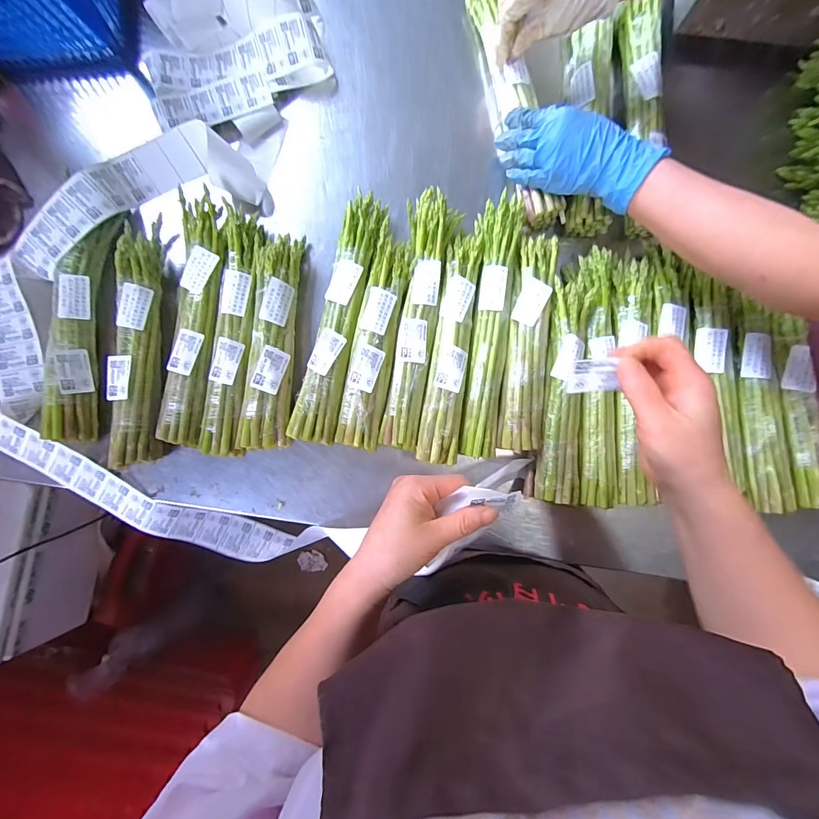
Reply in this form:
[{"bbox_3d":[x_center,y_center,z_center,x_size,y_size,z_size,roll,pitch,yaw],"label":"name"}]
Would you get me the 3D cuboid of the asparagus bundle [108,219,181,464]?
[{"bbox_3d":[-0.311,-0.082,0.447,0.058,0.046,0.289,1,90,-1],"label":"asparagus bundle"}]

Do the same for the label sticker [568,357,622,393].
[{"bbox_3d":[0.147,-0.027,0.306,0.034,0.006,0.030,-4,122,2],"label":"label sticker"}]

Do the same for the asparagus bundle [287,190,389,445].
[{"bbox_3d":[-0.080,-0.106,0.452,0.054,0.052,0.289,14,89,1],"label":"asparagus bundle"}]

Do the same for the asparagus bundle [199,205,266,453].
[{"bbox_3d":[-0.206,-0.091,0.444,0.048,0.035,0.284,4,90,-1],"label":"asparagus bundle"}]

